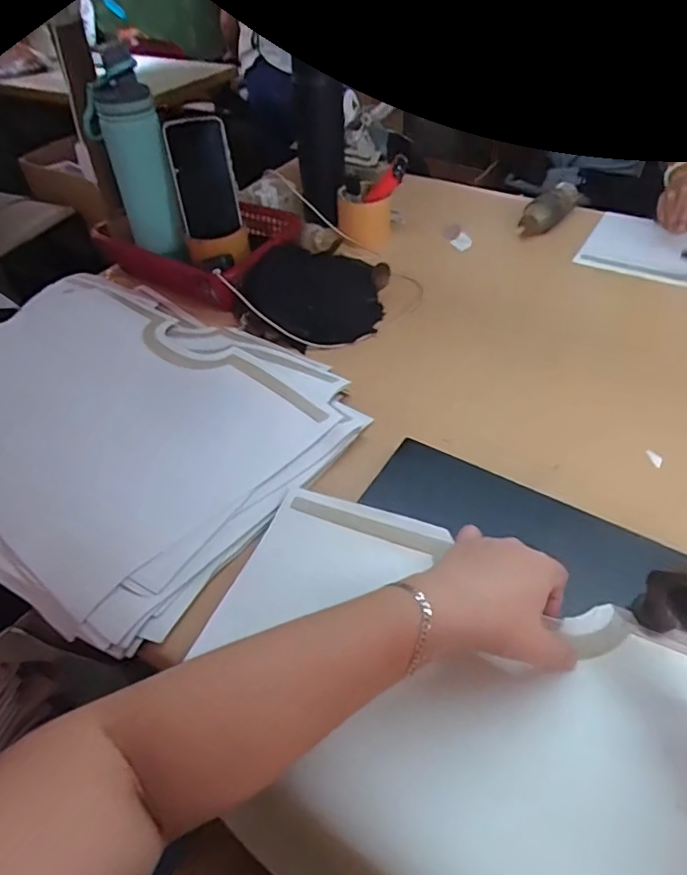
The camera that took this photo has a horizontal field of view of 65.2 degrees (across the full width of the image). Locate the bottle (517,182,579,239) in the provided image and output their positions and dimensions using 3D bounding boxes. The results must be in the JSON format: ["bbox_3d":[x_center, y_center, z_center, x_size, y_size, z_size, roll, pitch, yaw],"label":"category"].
[{"bbox_3d":[0.320,-0.355,0.840,0.115,0.047,0.043,-39,55,-10],"label":"bottle"}]

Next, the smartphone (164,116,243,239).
[{"bbox_3d":[-0.183,-0.337,0.705,0.077,0.139,0.015,-6,33,1],"label":"smartphone"}]

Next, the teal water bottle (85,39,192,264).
[{"bbox_3d":[-0.271,-0.355,0.702,0.084,0.228,0.085,-19,49,-13],"label":"teal water bottle"}]

